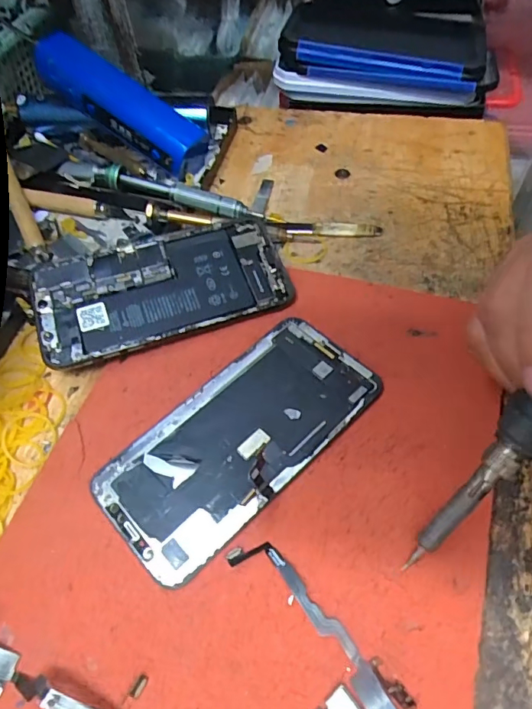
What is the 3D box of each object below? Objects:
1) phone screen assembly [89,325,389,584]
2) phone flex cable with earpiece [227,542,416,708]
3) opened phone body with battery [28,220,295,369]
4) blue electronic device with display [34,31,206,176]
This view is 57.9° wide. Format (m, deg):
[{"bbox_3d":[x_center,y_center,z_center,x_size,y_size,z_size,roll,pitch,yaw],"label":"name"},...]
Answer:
[{"bbox_3d":[-0.013,0.038,0.235,0.140,0.006,0.068,-38,63,-21],"label":"phone screen assembly"},{"bbox_3d":[0.018,0.113,0.182,0.032,0.005,0.095,-38,63,-21],"label":"phone flex cable with earpiece"},{"bbox_3d":[-0.060,-0.040,0.277,0.139,0.004,0.070,-17,66,-12],"label":"opened phone body with battery"},{"bbox_3d":[-0.105,-0.178,0.340,0.124,0.028,0.034,35,62,-1],"label":"blue electronic device with display"}]

